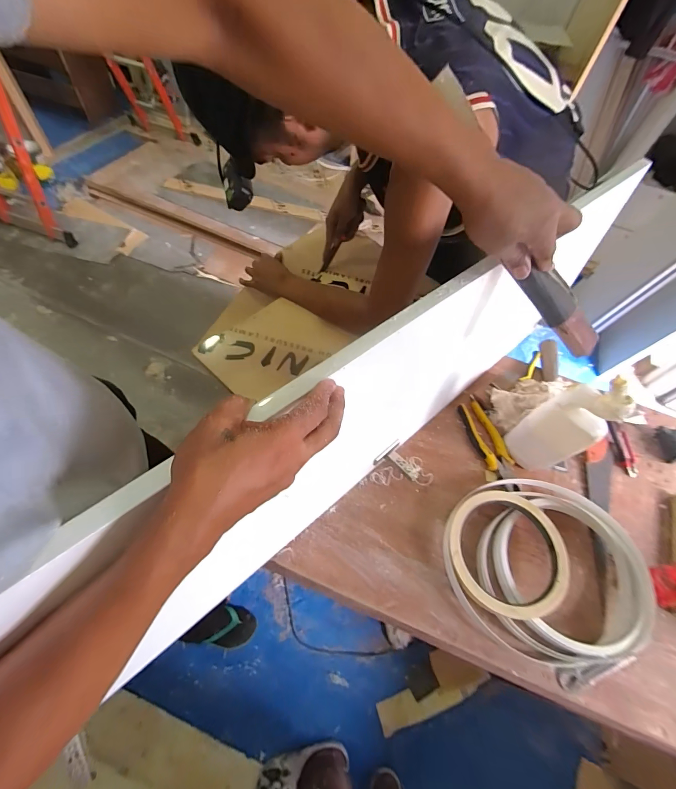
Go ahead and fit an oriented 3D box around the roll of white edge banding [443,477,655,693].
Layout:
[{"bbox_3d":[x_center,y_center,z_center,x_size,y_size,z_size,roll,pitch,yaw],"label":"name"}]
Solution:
[{"bbox_3d":[0.341,0.288,0.559,0.297,0.060,0.303,3,58,-5],"label":"roll of white edge banding"}]

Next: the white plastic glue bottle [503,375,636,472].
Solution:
[{"bbox_3d":[0.373,0.056,0.576,0.051,0.239,0.091,-15,61,-15],"label":"white plastic glue bottle"}]

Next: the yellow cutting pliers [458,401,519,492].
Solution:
[{"bbox_3d":[0.307,0.100,0.690,0.052,0.024,0.189,-11,60,-13],"label":"yellow cutting pliers"}]

